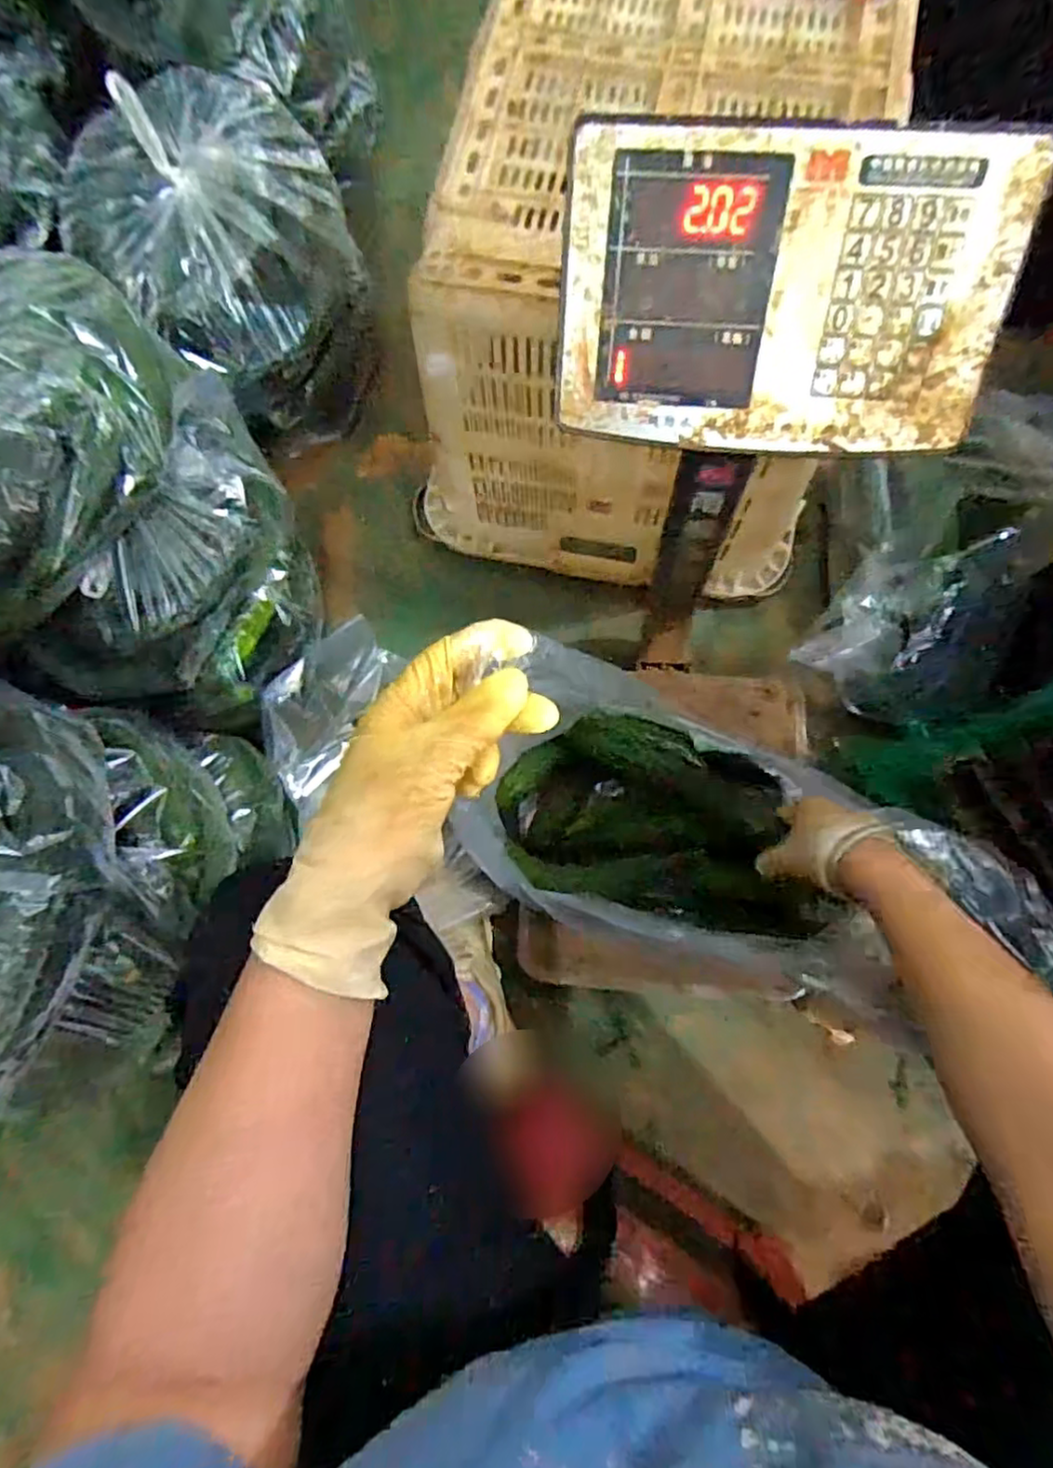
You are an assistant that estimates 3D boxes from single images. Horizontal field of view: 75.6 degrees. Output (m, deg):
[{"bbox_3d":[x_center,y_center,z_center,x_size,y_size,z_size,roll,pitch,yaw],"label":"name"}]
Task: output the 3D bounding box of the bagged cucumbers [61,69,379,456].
[{"bbox_3d":[-0.335,-0.545,0.816,0.259,0.283,0.260,0,77,1],"label":"bagged cucumbers"}]

